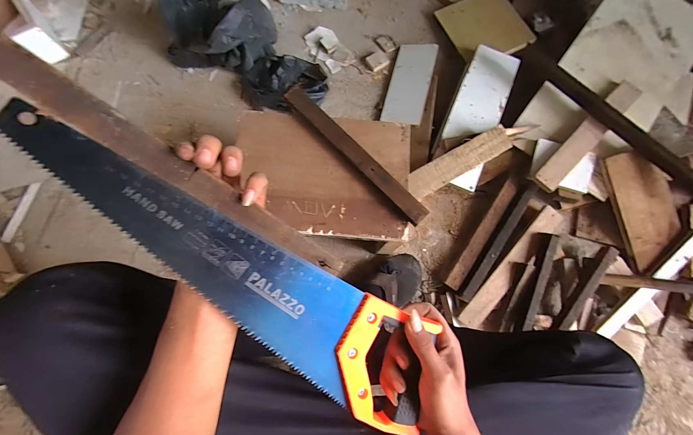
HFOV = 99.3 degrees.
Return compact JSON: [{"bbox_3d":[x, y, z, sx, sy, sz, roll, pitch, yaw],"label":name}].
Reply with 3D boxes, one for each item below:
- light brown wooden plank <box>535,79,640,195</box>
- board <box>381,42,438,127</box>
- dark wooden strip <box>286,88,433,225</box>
[{"bbox_3d":[0.569,-0.195,0.690,0.050,0.015,0.340,43,84,16],"label":"light brown wooden plank"},{"bbox_3d":[0.173,-0.366,0.797,0.107,0.010,0.253,12,76,13],"label":"board"},{"bbox_3d":[0.012,-0.113,0.515,0.034,0.012,0.325,-42,81,-11],"label":"dark wooden strip"}]

